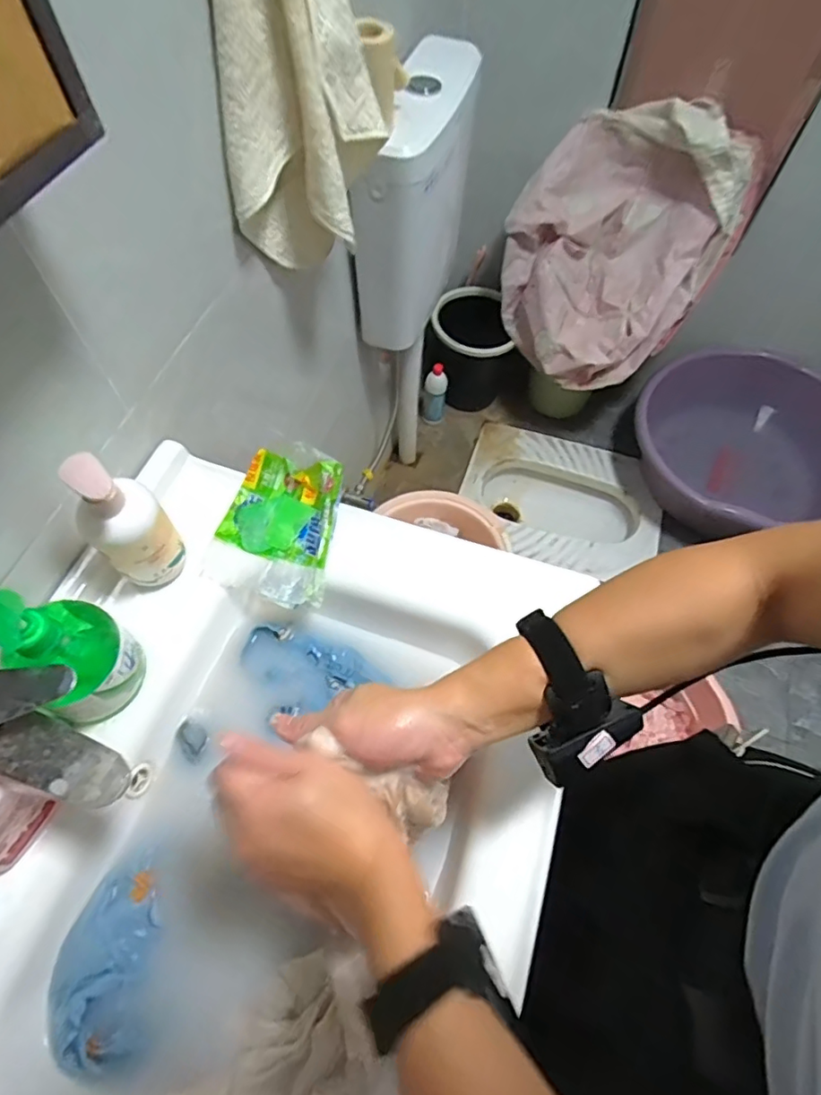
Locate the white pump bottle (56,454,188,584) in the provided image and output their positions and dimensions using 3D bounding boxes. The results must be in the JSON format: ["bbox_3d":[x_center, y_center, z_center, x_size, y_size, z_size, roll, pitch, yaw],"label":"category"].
[{"bbox_3d":[-0.236,-0.016,0.473,0.063,0.164,0.053,-39,68,-18],"label":"white pump bottle"}]

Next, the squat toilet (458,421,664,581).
[{"bbox_3d":[0.413,-0.106,1.624,0.532,0.201,0.420,15,63,8],"label":"squat toilet"}]

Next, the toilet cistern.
[{"bbox_3d":[0.013,-0.606,1.002,0.115,0.359,0.362,14,63,7],"label":"toilet cistern"}]

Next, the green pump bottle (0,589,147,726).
[{"bbox_3d":[-0.259,0.075,0.420,0.075,0.152,0.073,30,66,15],"label":"green pump bottle"}]

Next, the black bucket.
[{"bbox_3d":[0.150,-0.550,1.599,0.227,0.262,0.204,-3,62,-2],"label":"black bucket"}]

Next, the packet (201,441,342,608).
[{"bbox_3d":[-0.129,-0.030,0.552,0.121,0.050,0.144,14,63,8],"label":"packet"}]

